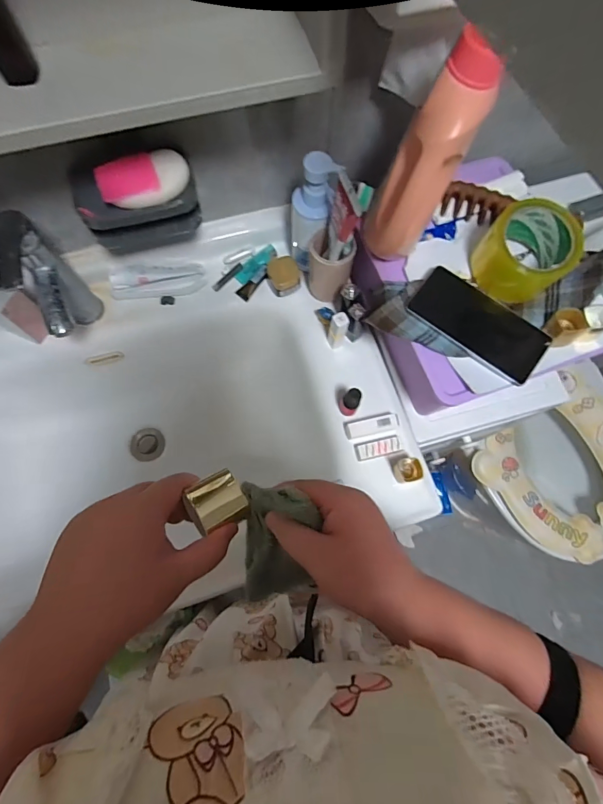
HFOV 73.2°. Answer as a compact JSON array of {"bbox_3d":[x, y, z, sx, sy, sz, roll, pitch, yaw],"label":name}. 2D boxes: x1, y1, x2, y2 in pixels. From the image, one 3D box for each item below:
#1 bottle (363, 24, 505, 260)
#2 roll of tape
[{"bbox_3d":[0.114,-0.221,0.416,0.076,0.195,0.083,22,74,5],"label":"bottle"},{"bbox_3d":[0.263,-0.178,0.476,0.092,0.074,0.088,0,73,-1],"label":"roll of tape"}]

